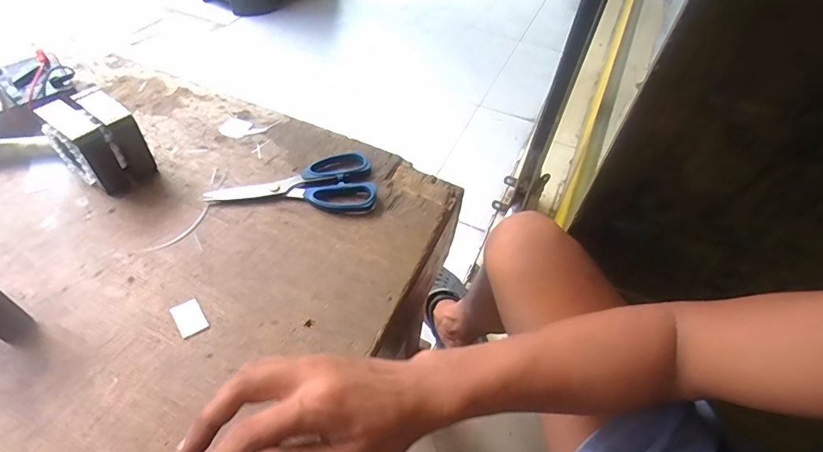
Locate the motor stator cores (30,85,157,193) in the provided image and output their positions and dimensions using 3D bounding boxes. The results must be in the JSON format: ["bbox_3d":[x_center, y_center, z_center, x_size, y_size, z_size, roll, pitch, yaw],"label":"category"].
[{"bbox_3d":[-0.324,-0.085,0.463,0.074,0.077,0.069,37,56,23],"label":"motor stator cores"}]

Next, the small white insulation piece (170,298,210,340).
[{"bbox_3d":[-0.192,0.079,0.384,0.022,0.004,0.033,-29,58,-26],"label":"small white insulation piece"}]

